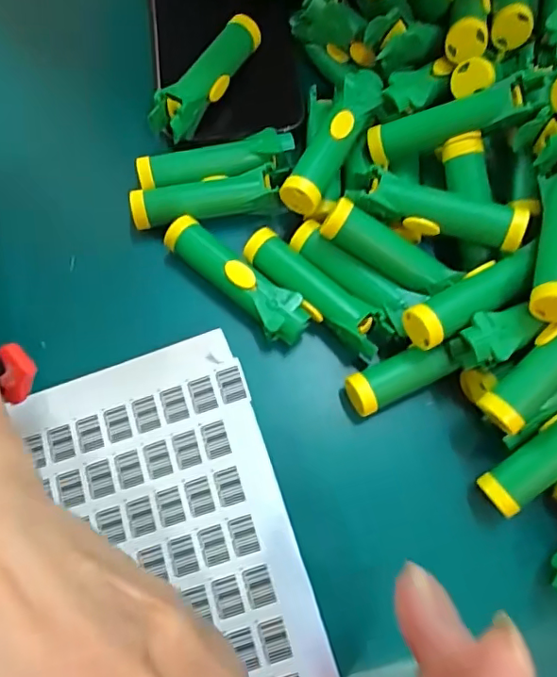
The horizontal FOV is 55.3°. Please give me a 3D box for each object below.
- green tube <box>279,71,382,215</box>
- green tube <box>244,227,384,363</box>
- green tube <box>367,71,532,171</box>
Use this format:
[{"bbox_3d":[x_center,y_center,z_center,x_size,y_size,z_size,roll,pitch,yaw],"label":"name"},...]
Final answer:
[{"bbox_3d":[0.028,-0.098,0.264,0.018,0.021,0.082,27,70,7],"label":"green tube"},{"bbox_3d":[0.018,-0.023,0.257,0.079,0.020,0.022,39,72,11],"label":"green tube"},{"bbox_3d":[0.079,-0.102,0.255,0.073,0.016,0.015,-10,71,32],"label":"green tube"}]

